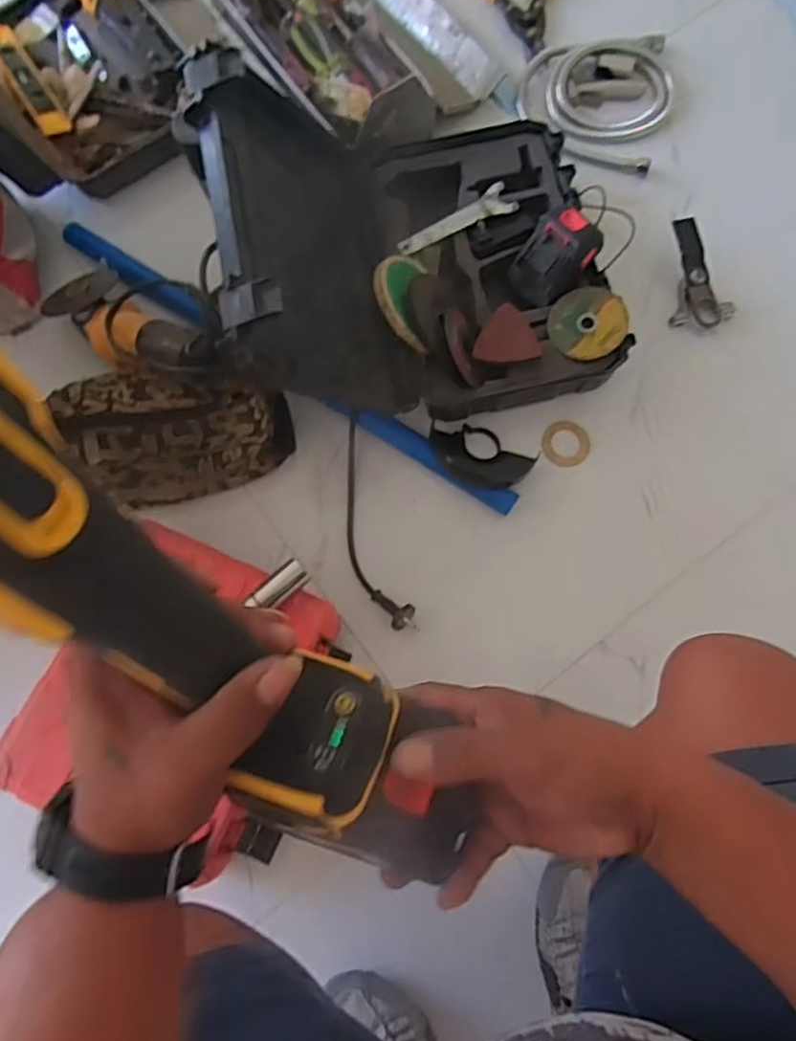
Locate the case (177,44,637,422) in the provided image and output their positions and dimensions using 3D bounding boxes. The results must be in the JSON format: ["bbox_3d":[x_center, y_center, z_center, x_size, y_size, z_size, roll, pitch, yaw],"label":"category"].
[{"bbox_3d":[0.025,-0.327,0.759,0.437,0.269,0.387,-10,76,-4],"label":"case"}]

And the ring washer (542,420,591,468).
[{"bbox_3d":[0.208,-0.096,0.836,0.057,0.005,0.060,0,75,-1],"label":"ring washer"}]

